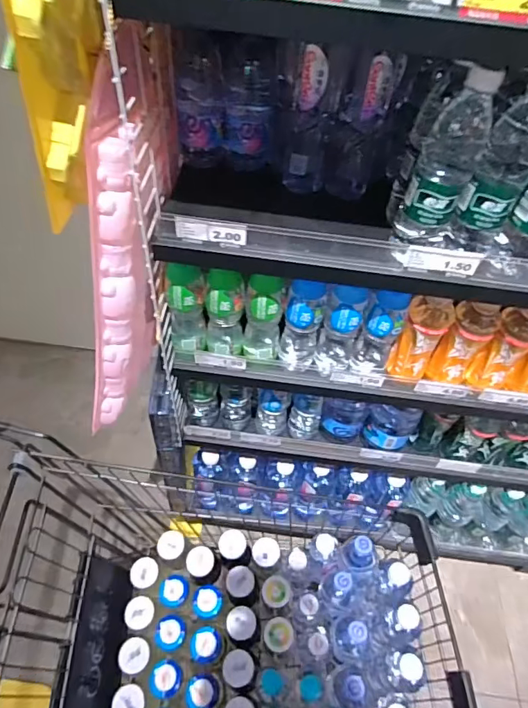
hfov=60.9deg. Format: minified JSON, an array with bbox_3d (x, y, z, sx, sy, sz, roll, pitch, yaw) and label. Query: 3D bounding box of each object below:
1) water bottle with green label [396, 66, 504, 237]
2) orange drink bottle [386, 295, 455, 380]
[{"bbox_3d":[0.207,-0.211,0.513,0.060,0.195,0.052,22,53,12],"label":"water bottle with green label"},{"bbox_3d":[0.252,-0.026,0.725,0.066,0.154,0.054,27,54,15],"label":"orange drink bottle"}]

